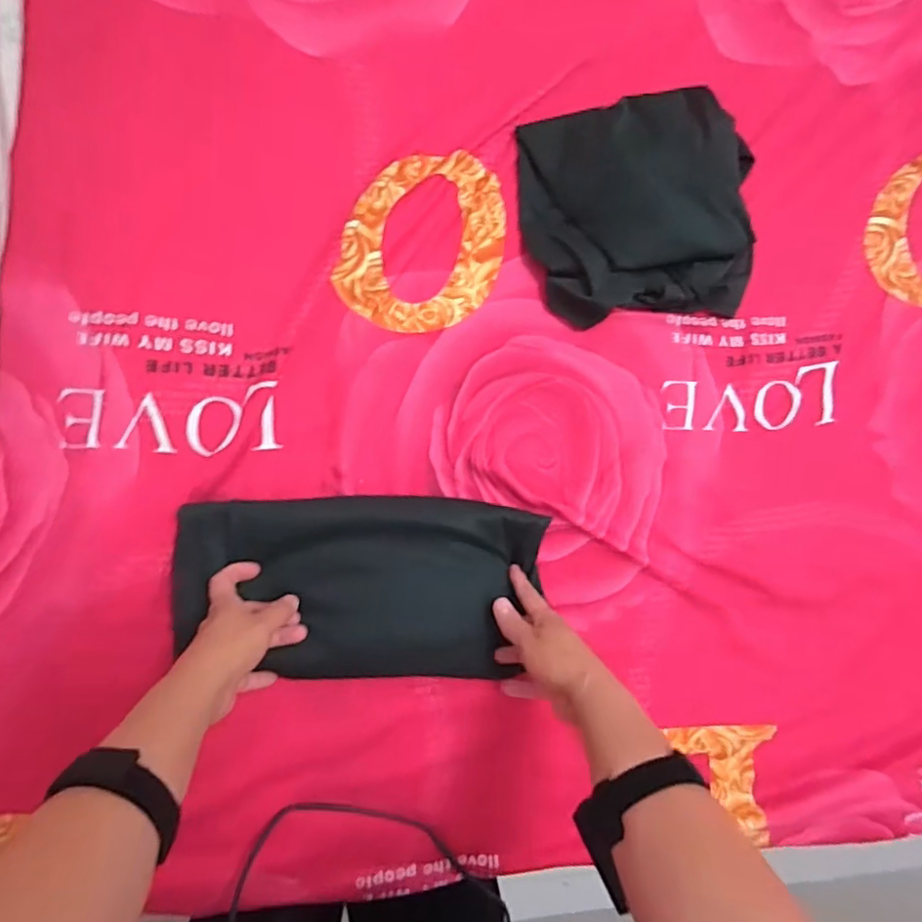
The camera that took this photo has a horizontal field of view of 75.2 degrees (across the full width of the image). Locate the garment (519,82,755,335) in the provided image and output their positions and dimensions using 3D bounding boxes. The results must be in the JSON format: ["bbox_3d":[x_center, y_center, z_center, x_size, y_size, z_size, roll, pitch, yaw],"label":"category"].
[{"bbox_3d":[0.184,-0.254,0.594,0.235,0.046,0.212,-8,89,-9],"label":"garment"}]

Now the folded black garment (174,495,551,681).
[{"bbox_3d":[-0.089,0.116,0.550,0.319,0.025,0.163,3,88,-9],"label":"folded black garment"}]

